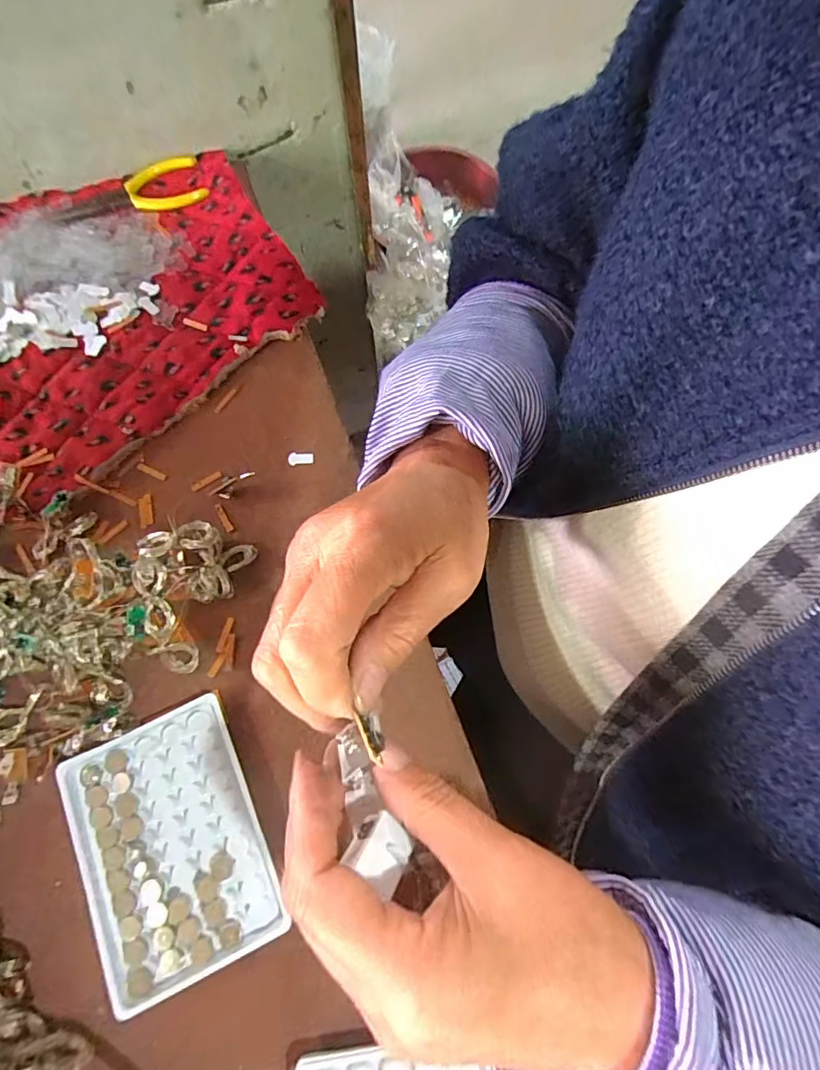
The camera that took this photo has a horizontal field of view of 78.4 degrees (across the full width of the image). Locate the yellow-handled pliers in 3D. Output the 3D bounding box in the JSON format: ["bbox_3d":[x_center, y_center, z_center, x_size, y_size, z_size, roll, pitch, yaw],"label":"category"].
[{"bbox_3d":[-0.234,-0.284,0.419,0.121,0.011,0.050,-23,74,-8],"label":"yellow-handled pliers"}]

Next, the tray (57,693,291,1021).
[{"bbox_3d":[-0.132,0.169,0.277,0.095,0.006,0.129,-24,74,-8],"label":"tray"}]

